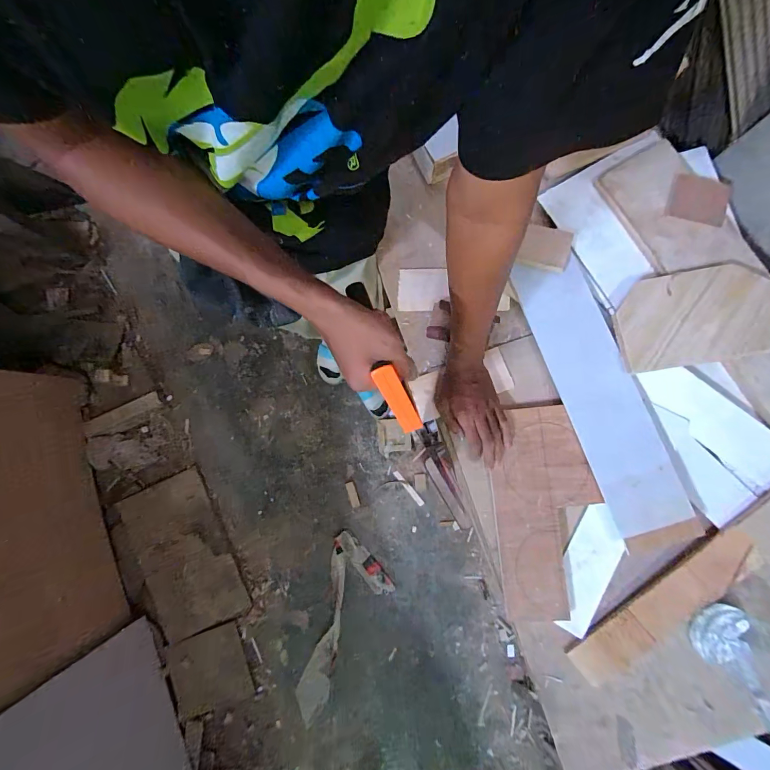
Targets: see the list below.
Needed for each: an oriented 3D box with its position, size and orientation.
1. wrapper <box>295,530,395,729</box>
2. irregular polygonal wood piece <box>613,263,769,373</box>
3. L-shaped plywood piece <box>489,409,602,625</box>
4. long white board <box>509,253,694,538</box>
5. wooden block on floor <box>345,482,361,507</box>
[{"bbox_3d":[-0.150,0.839,1.259,0.244,0.036,0.591,19,84,4],"label":"wrapper"},{"bbox_3d":[0.466,-0.101,0.527,0.247,0.020,0.138,-8,74,8],"label":"irregular polygonal wood piece"},{"bbox_3d":[0.235,0.179,0.542,0.142,0.015,0.290,-5,80,6],"label":"L-shaped plywood piece"},{"bbox_3d":[0.315,0.004,0.554,0.104,0.010,0.409,-22,78,15],"label":"long white board"},{"bbox_3d":[-0.119,0.402,1.346,0.030,0.007,0.091,-19,83,0],"label":"wooden block on floor"}]

